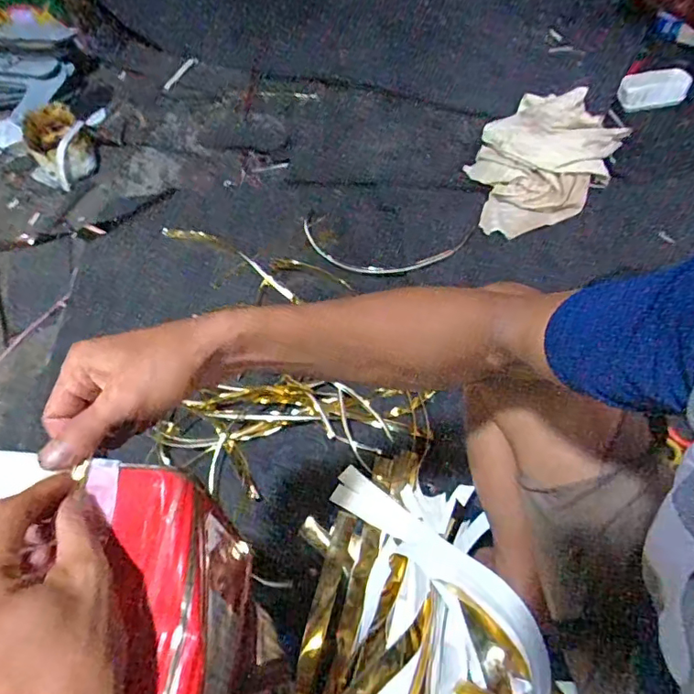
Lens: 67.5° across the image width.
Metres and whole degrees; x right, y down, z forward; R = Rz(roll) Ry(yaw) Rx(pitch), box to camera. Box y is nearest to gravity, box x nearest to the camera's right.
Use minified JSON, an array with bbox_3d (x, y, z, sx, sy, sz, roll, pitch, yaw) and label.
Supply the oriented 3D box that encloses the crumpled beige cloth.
[{"bbox_3d":[0.373,-0.362,1.018,0.337,0.045,0.242,-45,81,0],"label":"crumpled beige cloth"}]

